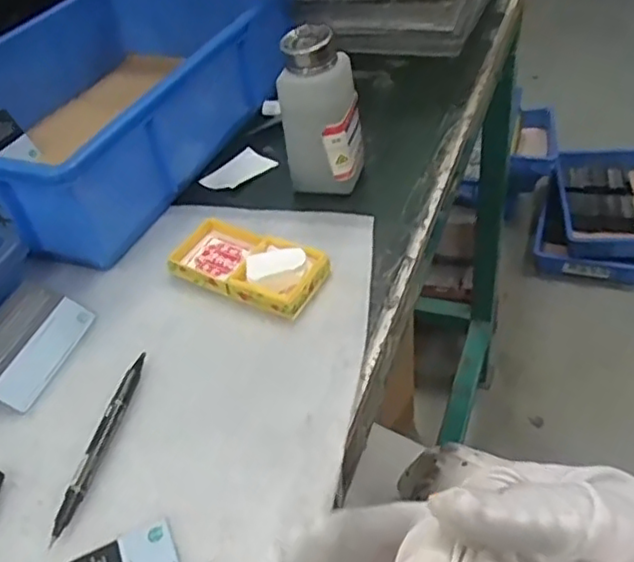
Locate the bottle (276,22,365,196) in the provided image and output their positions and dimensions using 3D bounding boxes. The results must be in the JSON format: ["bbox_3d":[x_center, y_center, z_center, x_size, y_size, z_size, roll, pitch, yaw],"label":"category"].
[{"bbox_3d":[0.004,-0.129,0.512,0.055,0.129,0.042,5,46,12],"label":"bottle"}]

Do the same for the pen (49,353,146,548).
[{"bbox_3d":[-0.124,0.090,0.381,0.010,0.010,0.122,5,45,12],"label":"pen"}]

